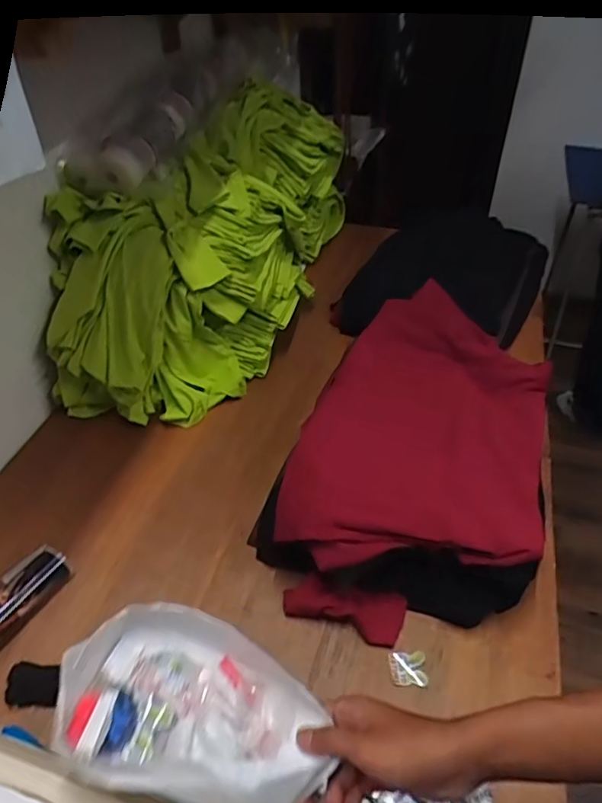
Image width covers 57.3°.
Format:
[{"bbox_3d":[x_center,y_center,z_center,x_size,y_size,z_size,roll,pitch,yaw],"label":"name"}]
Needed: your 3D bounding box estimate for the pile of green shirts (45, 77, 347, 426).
[{"bbox_3d":[-0.175,-0.342,1.163,0.364,0.388,0.806,12,44,13],"label":"pile of green shirts"}]

